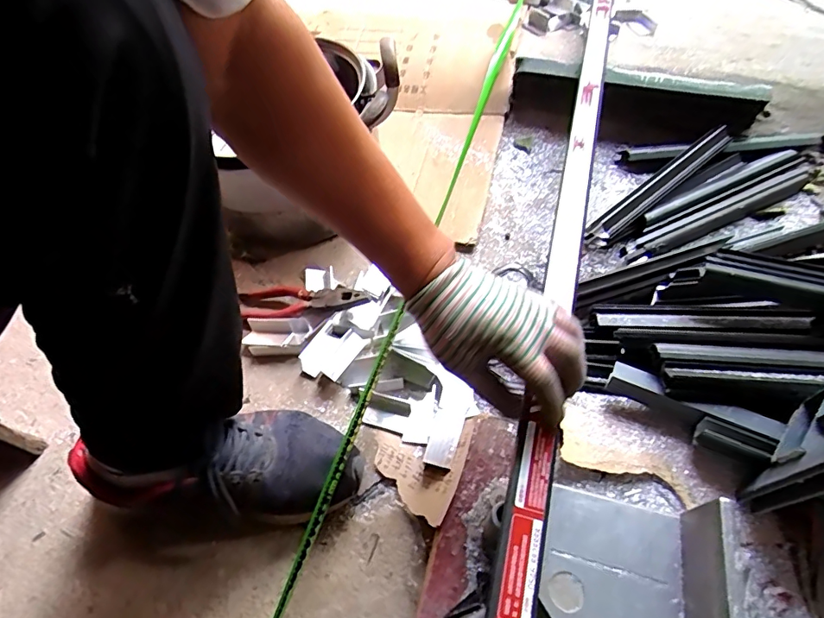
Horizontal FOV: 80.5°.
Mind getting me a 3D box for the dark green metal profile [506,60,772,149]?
[{"bbox_3d":[0.345,-0.319,0.784,0.372,0.099,0.087,12,54,12],"label":"dark green metal profile"}]

